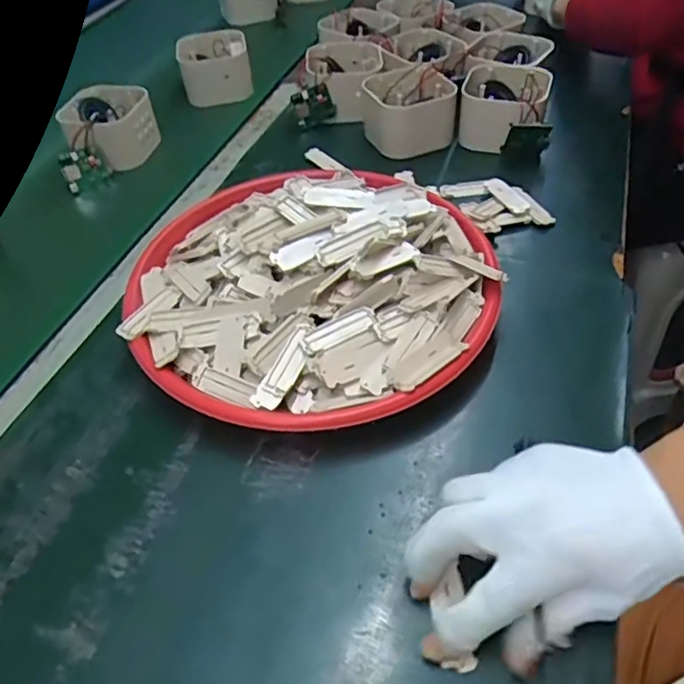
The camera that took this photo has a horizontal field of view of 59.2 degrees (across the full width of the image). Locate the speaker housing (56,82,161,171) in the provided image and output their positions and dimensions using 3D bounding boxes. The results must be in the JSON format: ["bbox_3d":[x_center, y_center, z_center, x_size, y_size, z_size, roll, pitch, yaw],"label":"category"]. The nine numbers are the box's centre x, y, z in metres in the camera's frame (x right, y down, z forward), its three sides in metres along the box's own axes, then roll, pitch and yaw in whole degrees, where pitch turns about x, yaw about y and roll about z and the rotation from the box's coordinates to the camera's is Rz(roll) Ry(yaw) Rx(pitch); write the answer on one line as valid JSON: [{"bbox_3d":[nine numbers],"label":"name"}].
[{"bbox_3d":[-0.263,-0.251,0.690,0.100,0.060,0.103,-20,50,-13],"label":"speaker housing"}]

